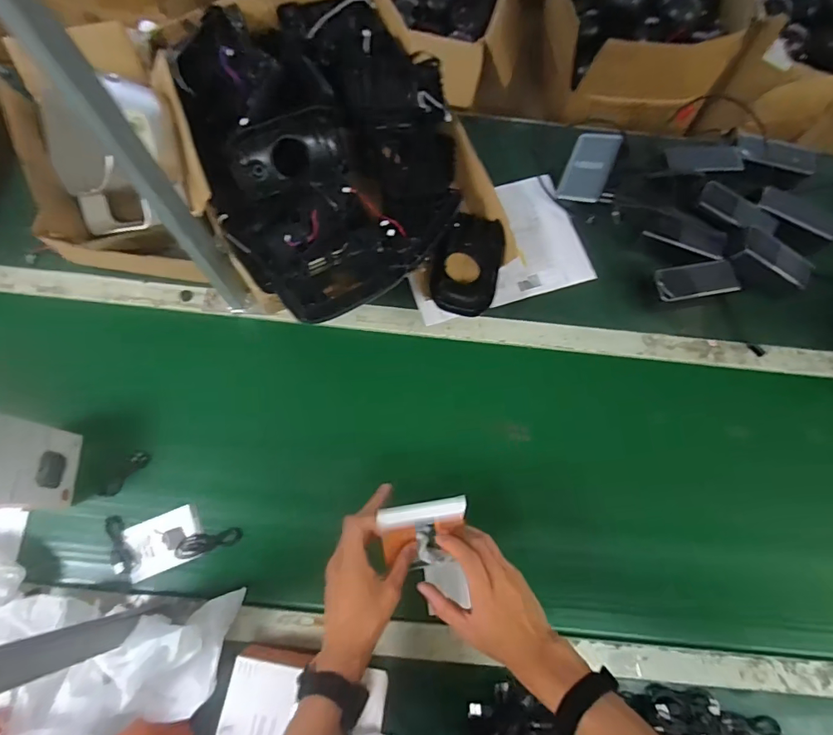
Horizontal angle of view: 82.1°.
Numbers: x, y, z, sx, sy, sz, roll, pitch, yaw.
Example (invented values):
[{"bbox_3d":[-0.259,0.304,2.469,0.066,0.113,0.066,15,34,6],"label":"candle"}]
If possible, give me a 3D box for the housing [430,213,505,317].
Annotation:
[{"bbox_3d":[0.077,-0.160,0.703,0.095,0.035,0.163,13,71,4],"label":"housing"}]

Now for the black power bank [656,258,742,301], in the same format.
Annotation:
[{"bbox_3d":[0.435,-0.136,0.741,0.128,0.022,0.053,-10,91,-6],"label":"black power bank"}]

